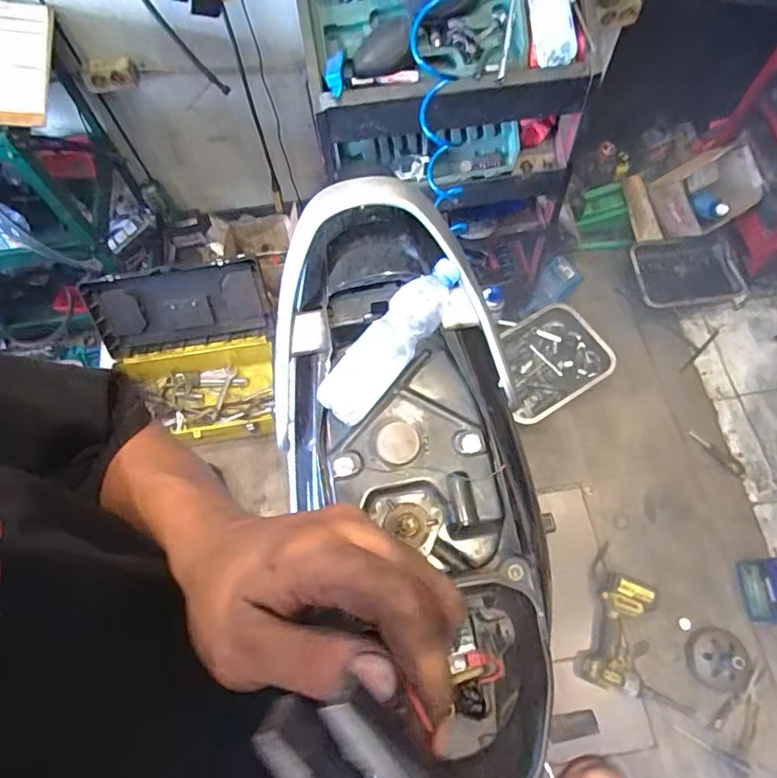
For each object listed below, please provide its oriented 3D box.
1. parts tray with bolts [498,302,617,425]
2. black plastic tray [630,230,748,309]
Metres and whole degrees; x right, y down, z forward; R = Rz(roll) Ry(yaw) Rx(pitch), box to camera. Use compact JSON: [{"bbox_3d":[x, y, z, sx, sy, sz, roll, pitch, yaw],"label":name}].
[{"bbox_3d":[0.456,-0.083,1.519,0.334,0.045,0.275,-28,70,-9],"label":"parts tray with bolts"},{"bbox_3d":[0.880,-0.347,1.557,0.279,0.035,0.202,-5,83,15],"label":"black plastic tray"}]

